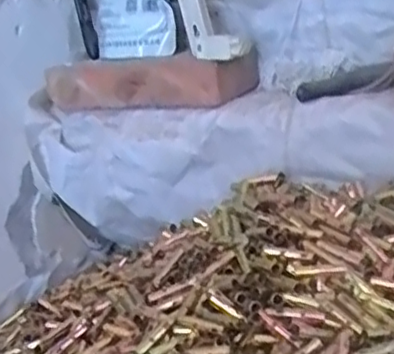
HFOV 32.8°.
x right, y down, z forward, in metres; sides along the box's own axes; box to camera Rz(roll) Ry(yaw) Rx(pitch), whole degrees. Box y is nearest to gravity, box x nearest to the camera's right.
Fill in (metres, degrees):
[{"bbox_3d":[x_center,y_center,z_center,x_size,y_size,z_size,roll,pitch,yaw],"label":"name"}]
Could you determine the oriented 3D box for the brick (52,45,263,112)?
[{"bbox_3d":[-0.052,-0.128,0.845,0.266,0.060,0.119,3,17,33],"label":"brick"}]

